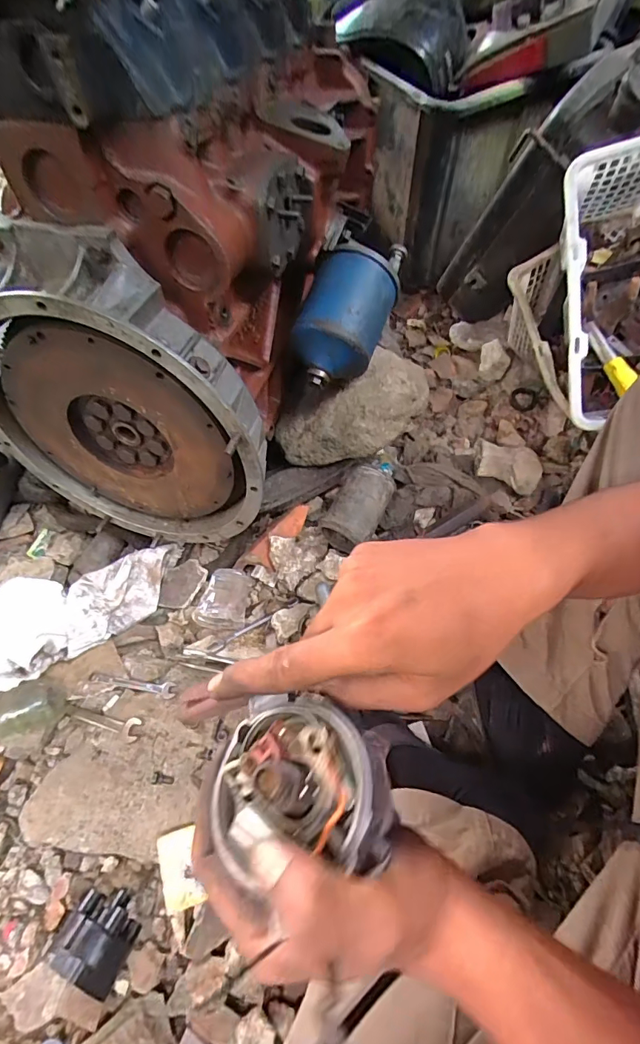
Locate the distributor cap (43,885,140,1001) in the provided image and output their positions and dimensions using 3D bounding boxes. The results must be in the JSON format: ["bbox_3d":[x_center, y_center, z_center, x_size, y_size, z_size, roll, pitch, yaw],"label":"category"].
[{"bbox_3d":[-0.225,0.427,0.471,0.077,0.083,0.061,27,60,19],"label":"distributor cap"}]

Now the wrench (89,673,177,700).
[{"bbox_3d":[-0.263,0.226,0.635,0.125,0.007,0.021,8,57,6],"label":"wrench"}]

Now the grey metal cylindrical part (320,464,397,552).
[{"bbox_3d":[0.062,-0.015,0.716,0.073,0.091,0.122,25,61,21],"label":"grey metal cylindrical part"}]

